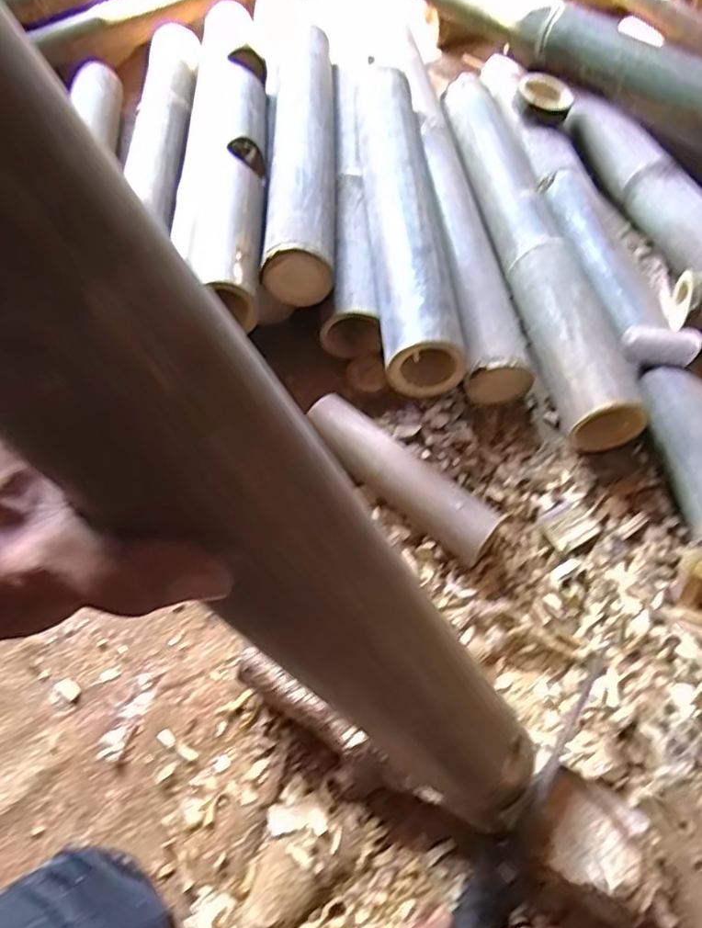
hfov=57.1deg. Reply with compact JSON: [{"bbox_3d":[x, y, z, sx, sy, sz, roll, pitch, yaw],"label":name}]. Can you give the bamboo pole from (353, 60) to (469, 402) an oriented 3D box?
[{"bbox_3d":[0.059,-0.306,0.758,0.081,0.070,0.509,-5,58,1],"label":"bamboo pole"}]

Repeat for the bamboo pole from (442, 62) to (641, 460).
[{"bbox_3d":[0.210,-0.290,0.806,0.088,0.081,0.615,-9,57,-2],"label":"bamboo pole"}]

